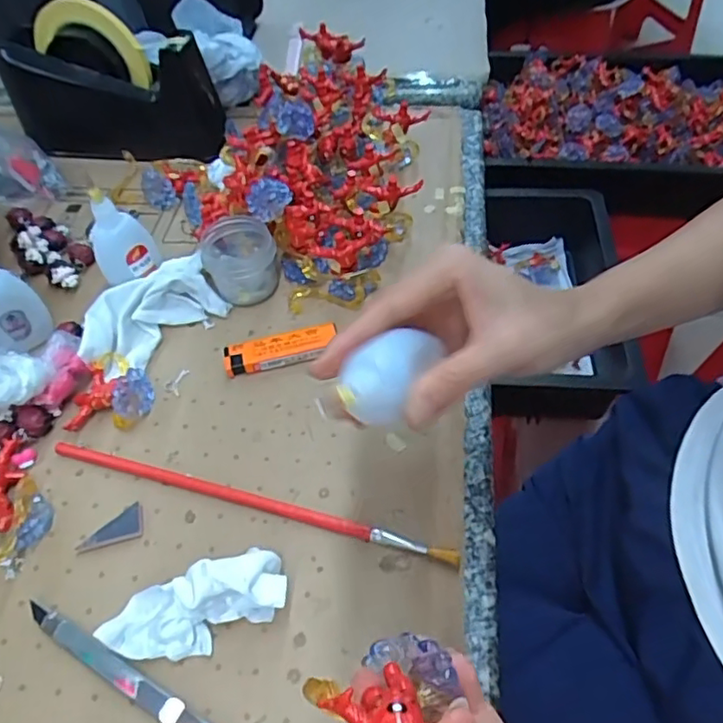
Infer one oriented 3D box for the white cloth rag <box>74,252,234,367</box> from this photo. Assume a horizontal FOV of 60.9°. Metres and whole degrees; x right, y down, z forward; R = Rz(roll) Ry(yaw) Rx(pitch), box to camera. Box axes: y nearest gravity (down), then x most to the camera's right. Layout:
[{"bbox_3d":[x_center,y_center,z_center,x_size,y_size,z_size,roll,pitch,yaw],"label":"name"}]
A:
[{"bbox_3d":[-0.159,-0.039,0.450,0.103,0.029,0.072,-35,58,-21],"label":"white cloth rag"}]

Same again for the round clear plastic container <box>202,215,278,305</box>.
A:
[{"bbox_3d":[-0.092,-0.080,0.467,0.054,0.043,0.064,-14,53,-6],"label":"round clear plastic container"}]

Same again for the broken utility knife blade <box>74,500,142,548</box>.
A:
[{"bbox_3d":[-0.147,0.096,0.360,0.036,0.007,0.019,-11,54,-9],"label":"broken utility knife blade"}]

